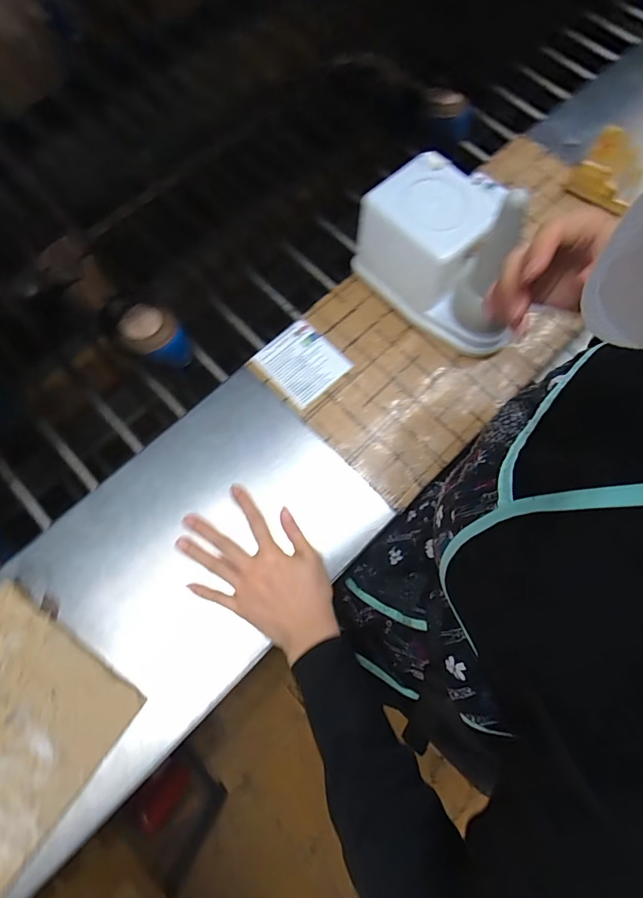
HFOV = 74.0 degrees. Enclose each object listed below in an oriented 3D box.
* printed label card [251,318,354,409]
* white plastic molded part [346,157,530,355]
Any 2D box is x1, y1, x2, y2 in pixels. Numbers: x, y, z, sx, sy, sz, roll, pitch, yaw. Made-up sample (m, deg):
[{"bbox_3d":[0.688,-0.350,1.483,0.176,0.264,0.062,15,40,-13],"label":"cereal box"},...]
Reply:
[{"bbox_3d":[-0.022,-0.097,0.473,0.076,0.004,0.085,-43,78,-12],"label":"printed label card"},{"bbox_3d":[0.135,-0.203,0.439,0.183,0.116,0.112,34,76,10],"label":"white plastic molded part"}]

